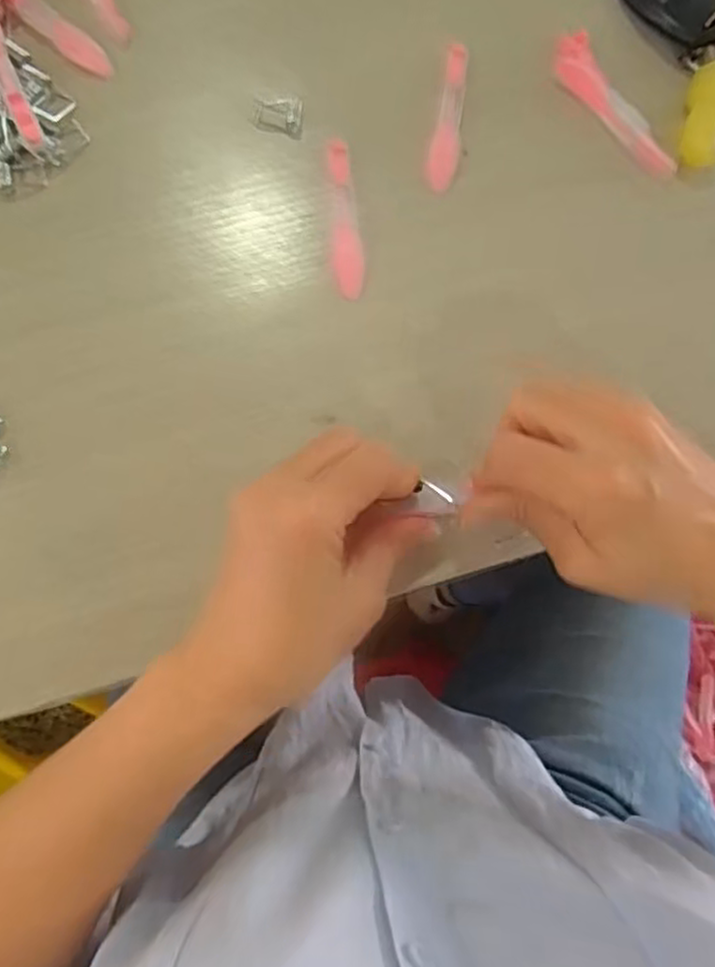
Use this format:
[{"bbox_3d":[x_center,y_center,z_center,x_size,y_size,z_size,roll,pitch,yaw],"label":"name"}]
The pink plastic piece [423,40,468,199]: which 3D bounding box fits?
[{"bbox_3d":[0.046,-0.186,0.353,0.016,0.007,0.080,8,81,-2],"label":"pink plastic piece"}]

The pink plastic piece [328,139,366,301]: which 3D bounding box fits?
[{"bbox_3d":[-0.007,-0.130,0.344,0.015,0.004,0.080,-8,82,-4],"label":"pink plastic piece"}]

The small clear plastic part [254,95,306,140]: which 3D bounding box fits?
[{"bbox_3d":[-0.039,-0.184,0.350,0.025,0.004,0.021,5,81,-3],"label":"small clear plastic part"}]

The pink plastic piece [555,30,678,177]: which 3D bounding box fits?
[{"bbox_3d":[0.130,-0.192,0.359,0.025,0.004,0.088,-34,85,-7],"label":"pink plastic piece"}]

